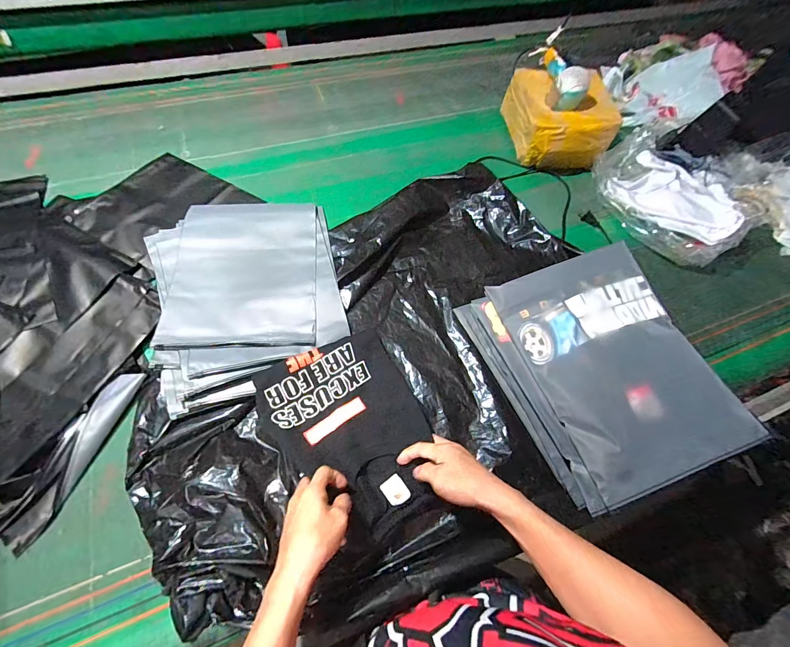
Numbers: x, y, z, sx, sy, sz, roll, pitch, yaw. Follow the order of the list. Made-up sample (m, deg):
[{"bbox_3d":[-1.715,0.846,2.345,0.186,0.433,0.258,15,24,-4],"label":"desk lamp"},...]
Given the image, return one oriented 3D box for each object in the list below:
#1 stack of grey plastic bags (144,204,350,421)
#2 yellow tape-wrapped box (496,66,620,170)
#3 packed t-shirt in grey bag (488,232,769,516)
[{"bbox_3d":[-0.265,-0.080,0.665,0.320,0.029,0.417,-17,63,-13],"label":"stack of grey plastic bags"},{"bbox_3d":[0.395,-0.492,0.891,0.215,0.119,0.230,1,61,-3],"label":"yellow tape-wrapped box"},{"bbox_3d":[0.311,0.050,0.519,0.241,0.030,0.320,-21,68,-7],"label":"packed t-shirt in grey bag"}]

